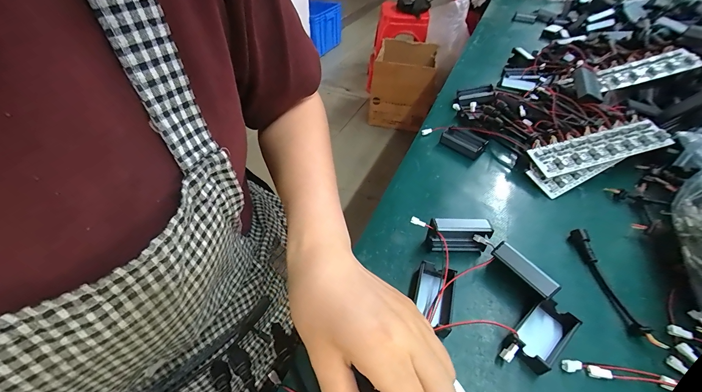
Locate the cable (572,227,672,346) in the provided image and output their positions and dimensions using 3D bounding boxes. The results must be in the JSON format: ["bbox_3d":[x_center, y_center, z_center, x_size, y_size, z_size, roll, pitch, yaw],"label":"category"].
[{"bbox_3d":[0.224,0.074,0.255,0.012,0.016,0.105,0,46,-3],"label":"cable"}]

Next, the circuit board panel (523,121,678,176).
[{"bbox_3d":[0.300,-0.059,0.356,0.165,0.008,0.040,-14,64,-7],"label":"circuit board panel"}]

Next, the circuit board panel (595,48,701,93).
[{"bbox_3d":[0.418,-0.180,0.425,0.133,0.021,0.040,-15,47,2],"label":"circuit board panel"}]

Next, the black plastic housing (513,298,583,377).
[{"bbox_3d":[0.145,0.104,0.222,0.051,0.016,0.031,-27,53,-26],"label":"black plastic housing"}]

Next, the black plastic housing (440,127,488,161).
[{"bbox_3d":[0.148,-0.070,0.389,0.053,0.020,0.033,33,53,25],"label":"black plastic housing"}]

